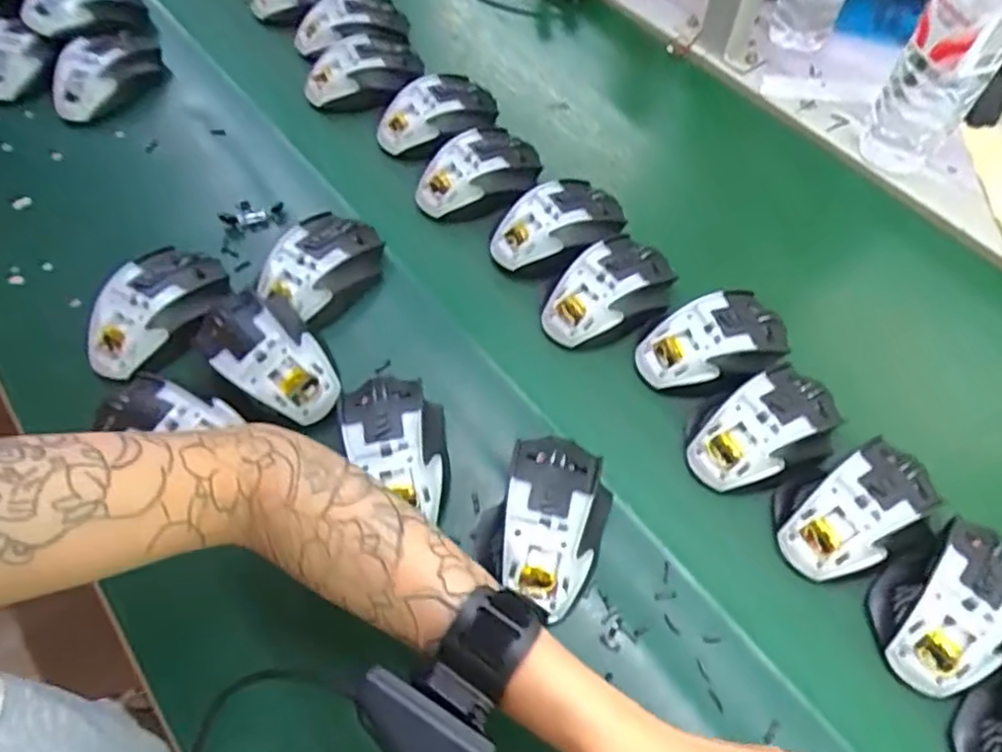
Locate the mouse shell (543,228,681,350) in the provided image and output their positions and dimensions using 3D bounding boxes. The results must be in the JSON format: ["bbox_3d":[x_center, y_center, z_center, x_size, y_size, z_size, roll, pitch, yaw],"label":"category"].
[{"bbox_3d":[0.089,-0.066,0.543,0.110,0.039,0.065,-40,68,-21],"label":"mouse shell"}]

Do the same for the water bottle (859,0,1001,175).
[{"bbox_3d":[0.363,-0.264,0.540,0.068,0.219,0.061,27,63,14],"label":"water bottle"}]

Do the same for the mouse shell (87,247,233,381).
[{"bbox_3d":[-0.260,-0.052,0.515,0.113,0.035,0.072,-38,67,-20],"label":"mouse shell"}]

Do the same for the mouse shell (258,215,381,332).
[{"bbox_3d":[-0.139,-0.088,0.540,0.078,0.037,0.103,29,64,15],"label":"mouse shell"}]

